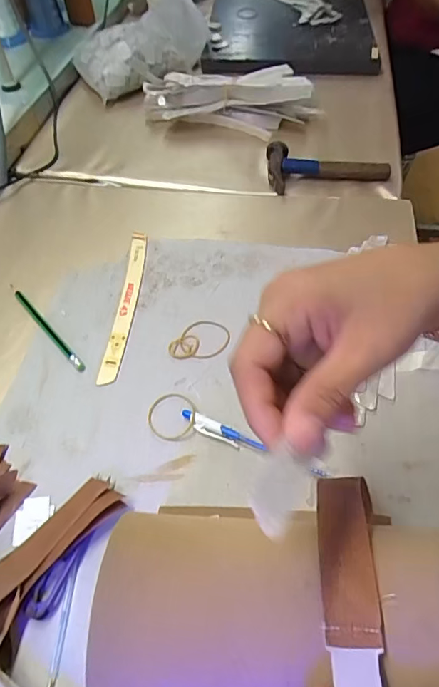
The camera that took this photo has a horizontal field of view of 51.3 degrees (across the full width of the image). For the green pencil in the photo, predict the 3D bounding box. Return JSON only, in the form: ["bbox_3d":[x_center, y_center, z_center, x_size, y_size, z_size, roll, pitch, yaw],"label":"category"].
[{"bbox_3d":[-0.177,-0.019,0.461,0.008,0.004,0.143,-37,61,-22],"label":"green pencil"}]

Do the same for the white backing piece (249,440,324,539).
[{"bbox_3d":[0.024,0.055,0.176,0.017,0.007,0.035,26,59,20],"label":"white backing piece"}]

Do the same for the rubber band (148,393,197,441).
[{"bbox_3d":[-0.041,0.062,0.400,0.042,0.007,0.045,-1,54,2],"label":"rubber band"}]

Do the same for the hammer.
[{"bbox_3d":[0.142,-0.237,0.601,0.156,0.028,0.073,-3,54,0],"label":"hammer"}]

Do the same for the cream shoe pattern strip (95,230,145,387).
[{"bbox_3d":[-0.098,-0.046,0.480,0.020,0.005,0.200,2,54,4],"label":"cream shoe pattern strip"}]

